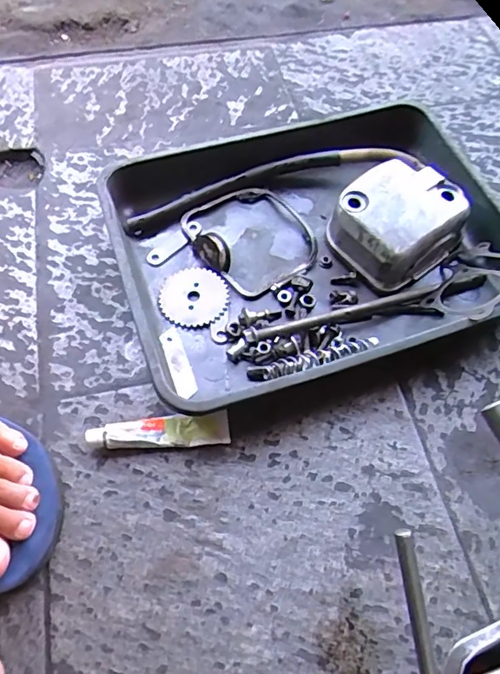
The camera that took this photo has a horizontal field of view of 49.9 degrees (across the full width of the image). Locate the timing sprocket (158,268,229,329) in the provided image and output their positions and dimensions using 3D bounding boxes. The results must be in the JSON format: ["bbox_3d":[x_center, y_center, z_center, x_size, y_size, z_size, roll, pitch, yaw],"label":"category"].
[{"bbox_3d":[-0.052,-0.037,0.500,0.063,0.005,0.066,1,60,-2],"label":"timing sprocket"}]

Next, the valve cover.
[{"bbox_3d":[0.141,-0.112,0.520,0.115,0.053,0.103,-36,67,-20],"label":"valve cover"}]

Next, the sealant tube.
[{"bbox_3d":[-0.073,0.075,0.432,0.110,0.017,0.026,-4,60,-5],"label":"sealant tube"}]

